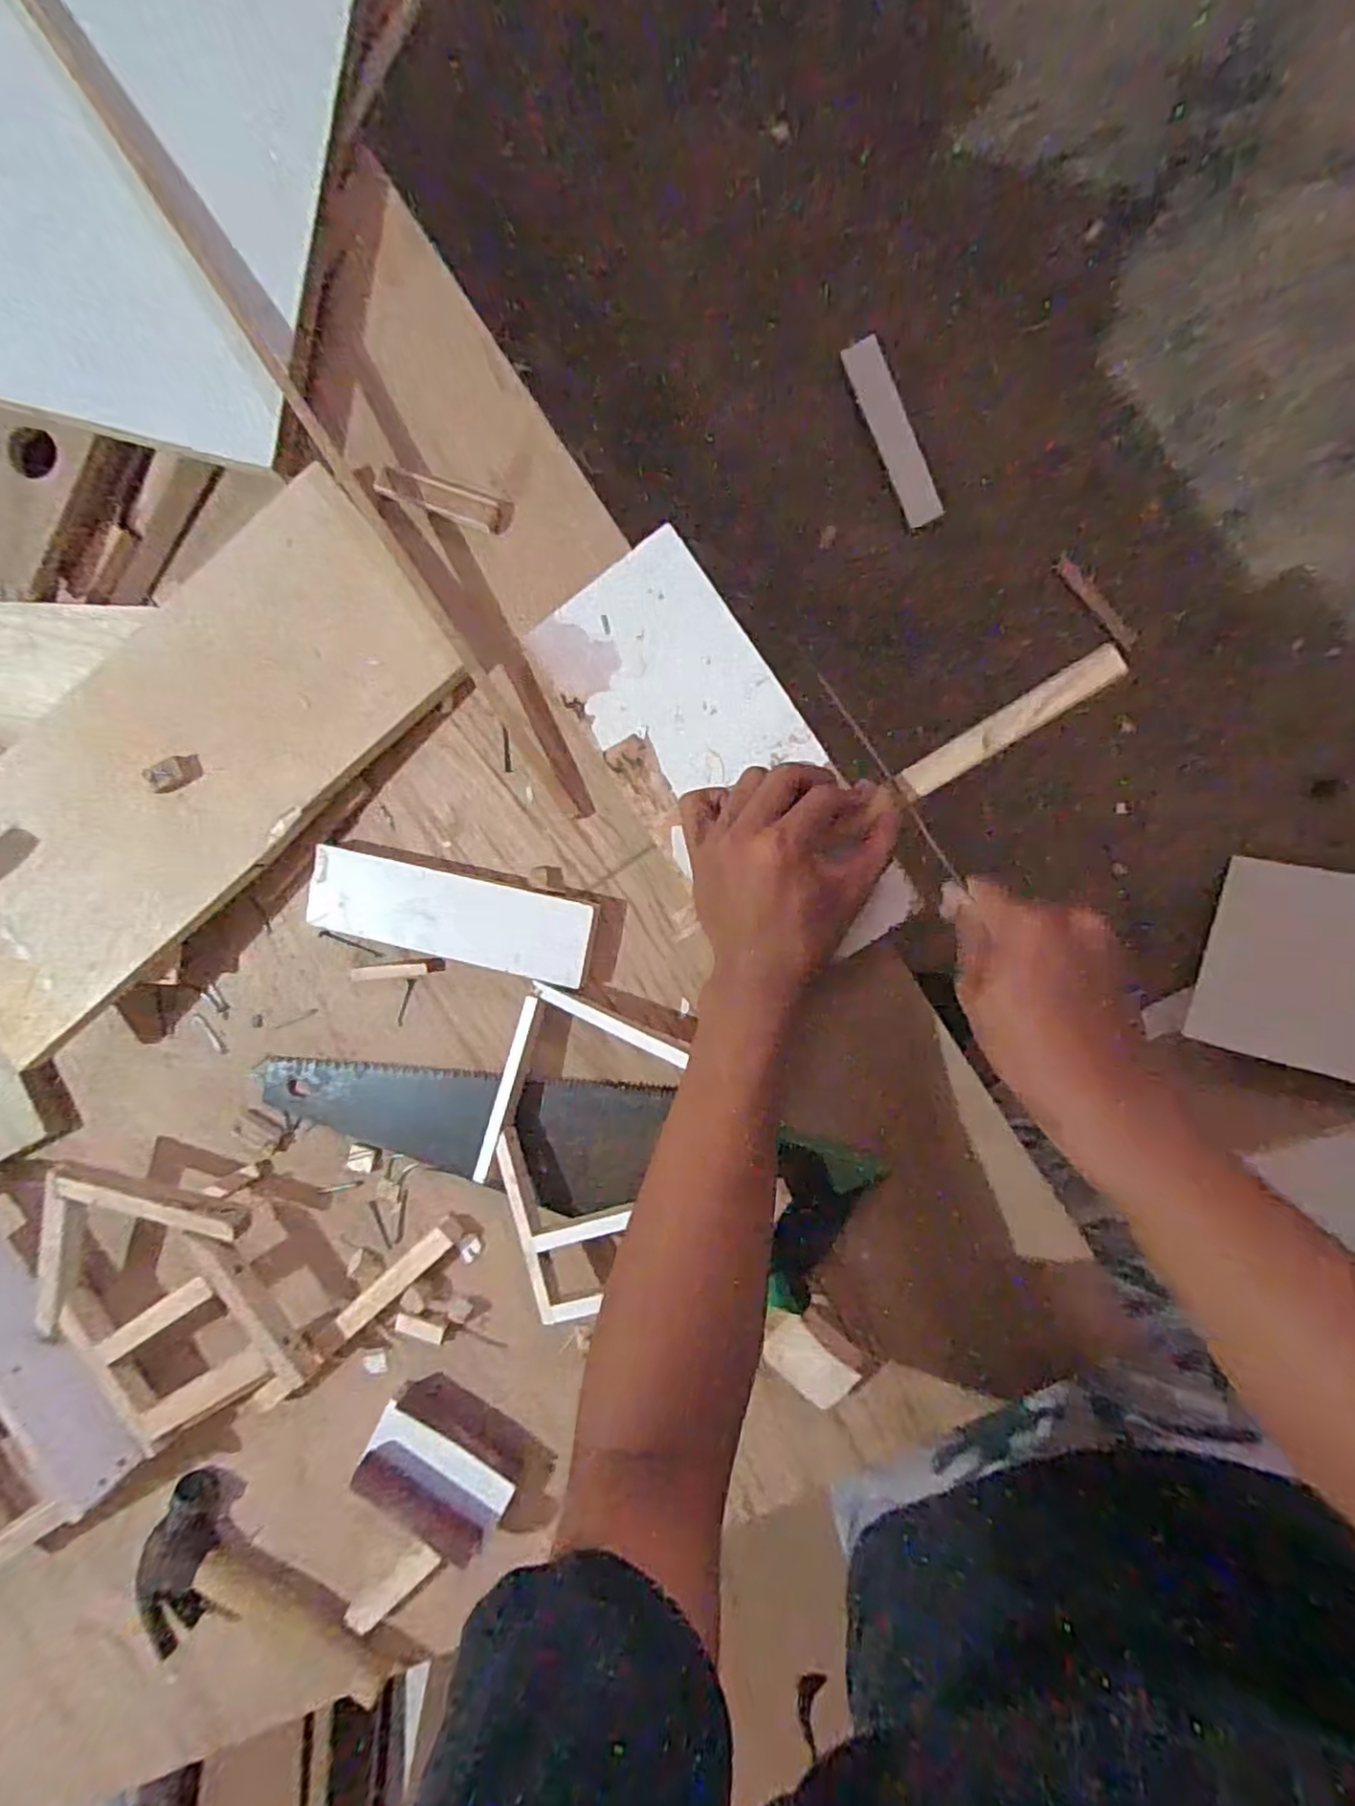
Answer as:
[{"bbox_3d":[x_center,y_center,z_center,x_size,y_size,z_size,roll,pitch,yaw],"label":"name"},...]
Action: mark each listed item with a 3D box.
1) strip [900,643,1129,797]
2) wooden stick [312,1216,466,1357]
[{"bbox_3d":[0.190,-0.103,0.403,0.127,0.013,0.020,-32,92,15],"label":"strip"},{"bbox_3d":[-0.214,0.284,0.520,0.144,0.013,0.019,-42,88,12],"label":"wooden stick"}]

